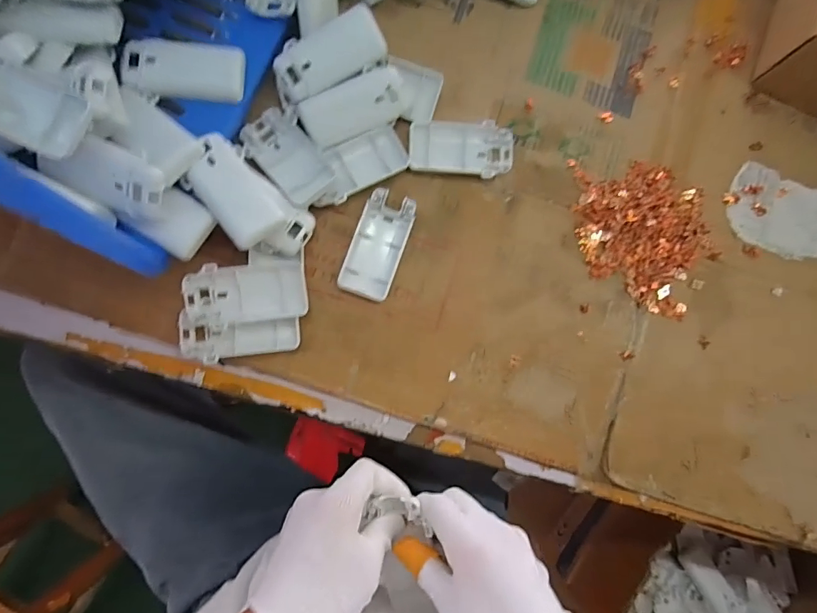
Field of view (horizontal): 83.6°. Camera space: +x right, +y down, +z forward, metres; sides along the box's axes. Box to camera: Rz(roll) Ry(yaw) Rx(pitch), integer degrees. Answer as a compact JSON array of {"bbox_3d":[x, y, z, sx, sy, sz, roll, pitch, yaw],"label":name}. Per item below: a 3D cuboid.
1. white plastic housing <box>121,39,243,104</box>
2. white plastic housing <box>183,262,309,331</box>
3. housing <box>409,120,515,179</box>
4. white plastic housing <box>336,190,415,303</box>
[{"bbox_3d":[-0.184,-0.195,0.376,0.093,0.016,0.042,2,83,-5],"label":"white plastic housing"},{"bbox_3d":[-0.135,-0.010,0.384,0.095,0.019,0.049,-2,92,-9],"label":"white plastic housing"},{"bbox_3d":[0.050,-0.147,0.432,0.097,0.018,0.050,2,83,-5],"label":"housing"},{"bbox_3d":[-0.027,-0.055,0.417,0.046,0.014,0.098,19,82,-3],"label":"white plastic housing"}]

